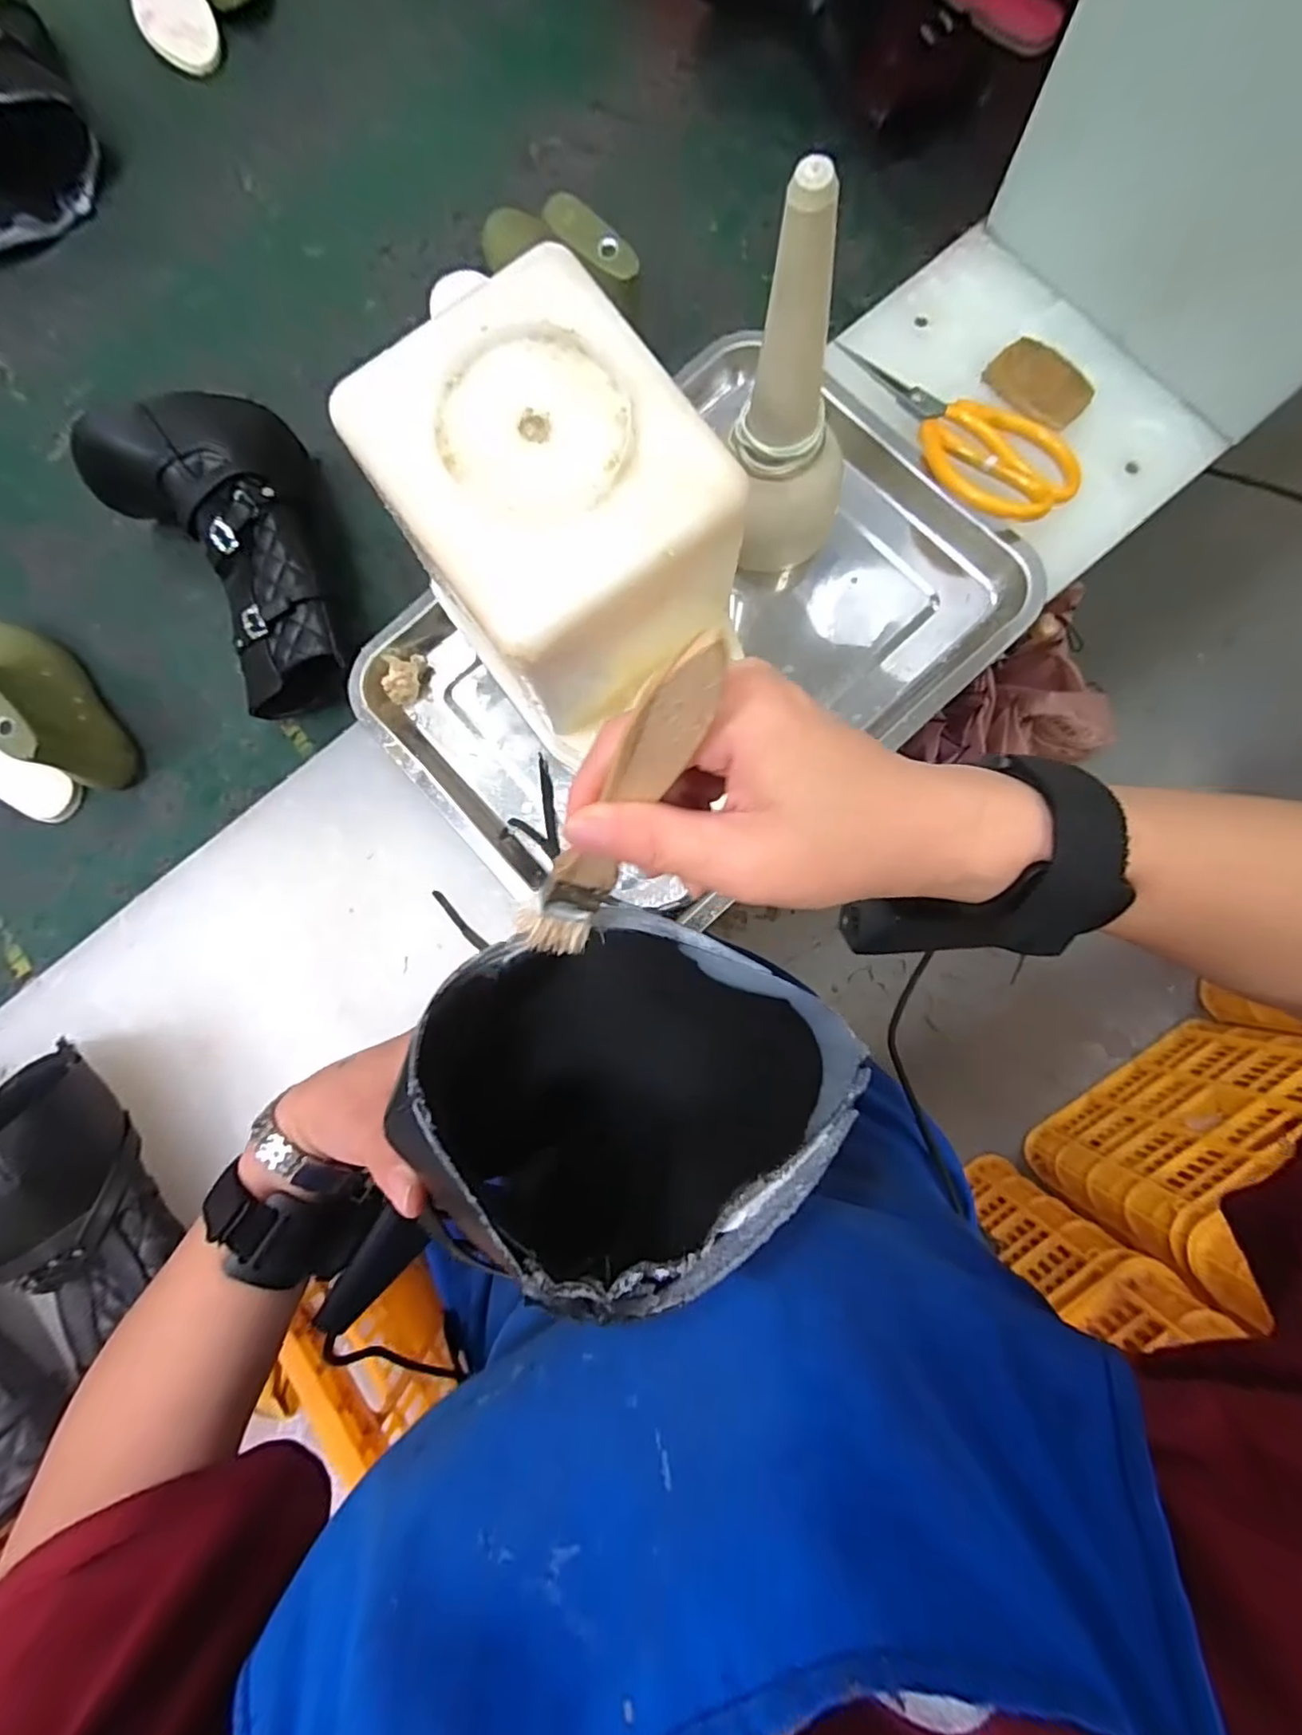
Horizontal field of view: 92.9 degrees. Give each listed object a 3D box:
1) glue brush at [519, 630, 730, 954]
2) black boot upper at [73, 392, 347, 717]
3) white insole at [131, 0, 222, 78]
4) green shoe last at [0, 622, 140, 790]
[{"bbox_3d":[-0.013,-0.011,0.188,0.021,0.140,0.016,42,50,7],"label":"glue brush"},{"bbox_3d":[-0.288,-0.226,0.450,0.133,0.101,0.231,-31,83,-1],"label":"black boot upper"},{"bbox_3d":[-0.443,-0.788,0.560,0.063,0.010,0.173,-34,83,-1],"label":"white insole"},{"bbox_3d":[-0.467,-0.134,0.464,0.045,0.083,0.159,-44,83,-3],"label":"green shoe last"}]

